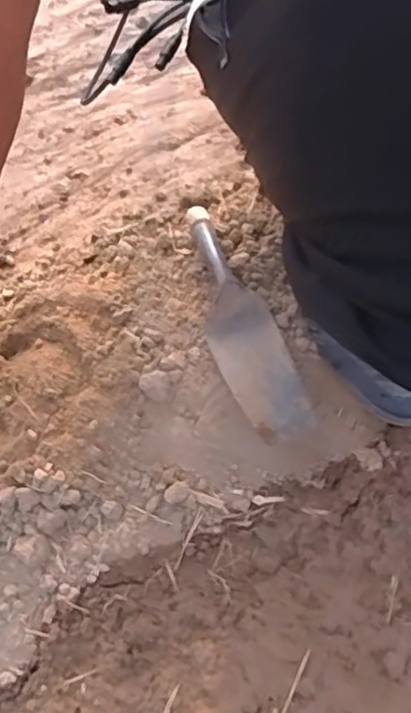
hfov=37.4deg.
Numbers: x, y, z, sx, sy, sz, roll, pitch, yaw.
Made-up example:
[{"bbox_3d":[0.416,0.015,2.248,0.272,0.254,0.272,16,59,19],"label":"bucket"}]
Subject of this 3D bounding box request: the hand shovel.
[{"bbox_3d":[0.030,-0.038,0.586,0.067,0.041,0.264,-20,65,-4],"label":"hand shovel"}]

